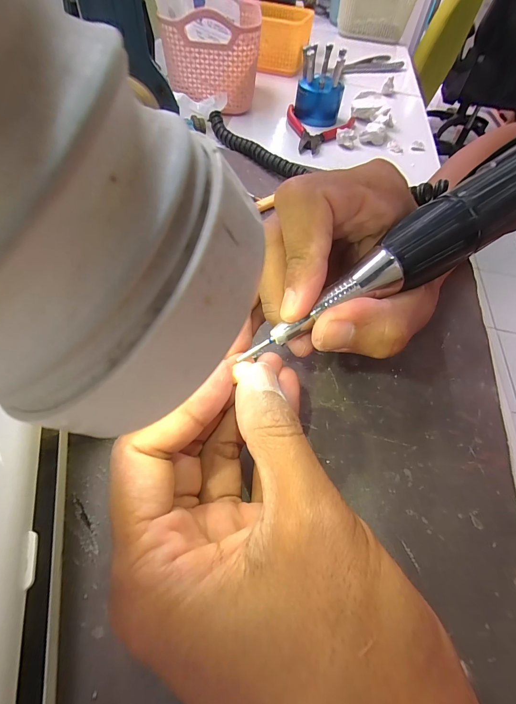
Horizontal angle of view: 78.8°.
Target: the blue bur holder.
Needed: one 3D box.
[{"bbox_3d":[0.081,-0.339,0.396,0.055,0.066,0.060,20,55,9],"label":"blue bur holder"}]

